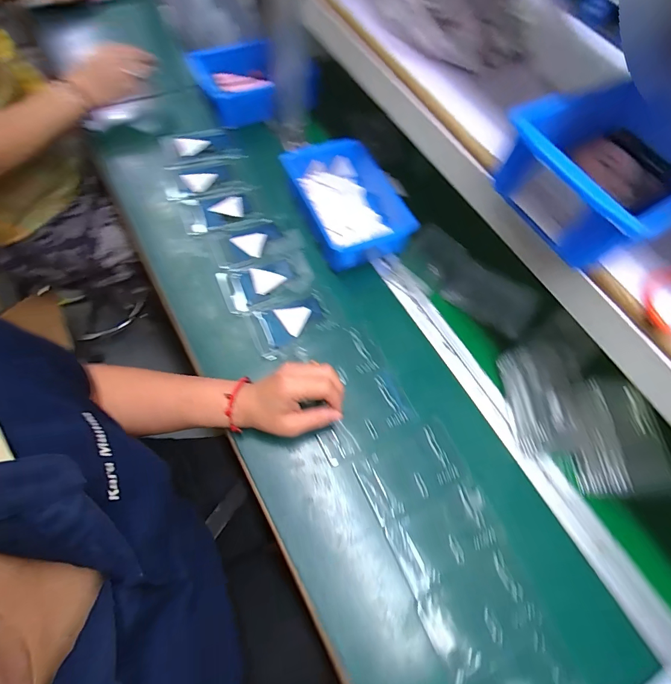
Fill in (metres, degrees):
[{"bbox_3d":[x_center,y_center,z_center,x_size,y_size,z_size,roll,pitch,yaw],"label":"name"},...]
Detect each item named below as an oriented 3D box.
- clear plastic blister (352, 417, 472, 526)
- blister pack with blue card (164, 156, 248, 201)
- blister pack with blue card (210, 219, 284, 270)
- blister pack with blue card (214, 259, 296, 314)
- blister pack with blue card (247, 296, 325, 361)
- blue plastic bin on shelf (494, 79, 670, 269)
[{"bbox_3d":[0.094,0.154,0.443,0.127,0.004,0.078,-23,70,-11],"label":"clear plastic blister"},{"bbox_3d":[-0.219,-0.280,0.616,0.134,0.011,0.070,-13,68,-7],"label":"blister pack with blue card"},{"bbox_3d":[-0.135,-0.151,0.564,0.100,0.008,0.079,-14,69,-8],"label":"blister pack with blue card"},{"bbox_3d":[-0.112,-0.085,0.531,0.103,0.015,0.068,-22,70,-11],"label":"blister pack with blue card"},{"bbox_3d":[-0.064,-0.023,0.507,0.100,0.004,0.070,-20,69,-10],"label":"blister pack with blue card"},{"bbox_3d":[0.231,-0.142,0.316,0.158,0.061,0.129,-26,71,-17],"label":"blue plastic bin on shelf"}]

